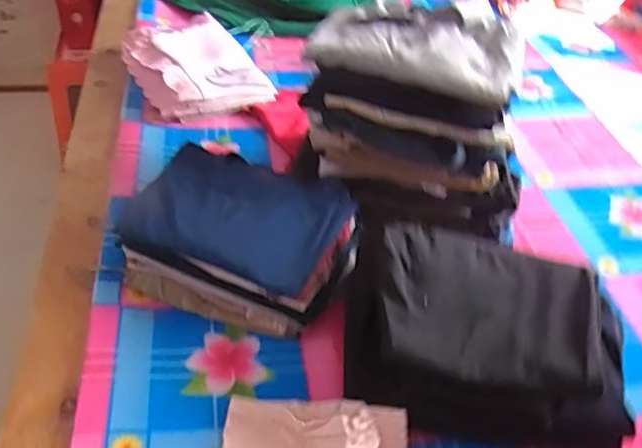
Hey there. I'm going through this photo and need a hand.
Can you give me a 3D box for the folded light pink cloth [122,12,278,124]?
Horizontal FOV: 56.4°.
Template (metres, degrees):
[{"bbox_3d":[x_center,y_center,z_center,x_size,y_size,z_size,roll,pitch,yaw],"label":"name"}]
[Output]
[{"bbox_3d":[-0.277,-0.349,1.300,0.252,0.062,0.321,-22,48,-27],"label":"folded light pink cloth"}]

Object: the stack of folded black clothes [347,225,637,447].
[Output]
[{"bbox_3d":[0.210,0.141,0.780,0.358,0.130,0.247,11,42,7],"label":"stack of folded black clothes"}]

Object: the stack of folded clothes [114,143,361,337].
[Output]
[{"bbox_3d":[-0.119,0.009,0.905,0.322,0.097,0.266,15,43,11],"label":"stack of folded clothes"}]

